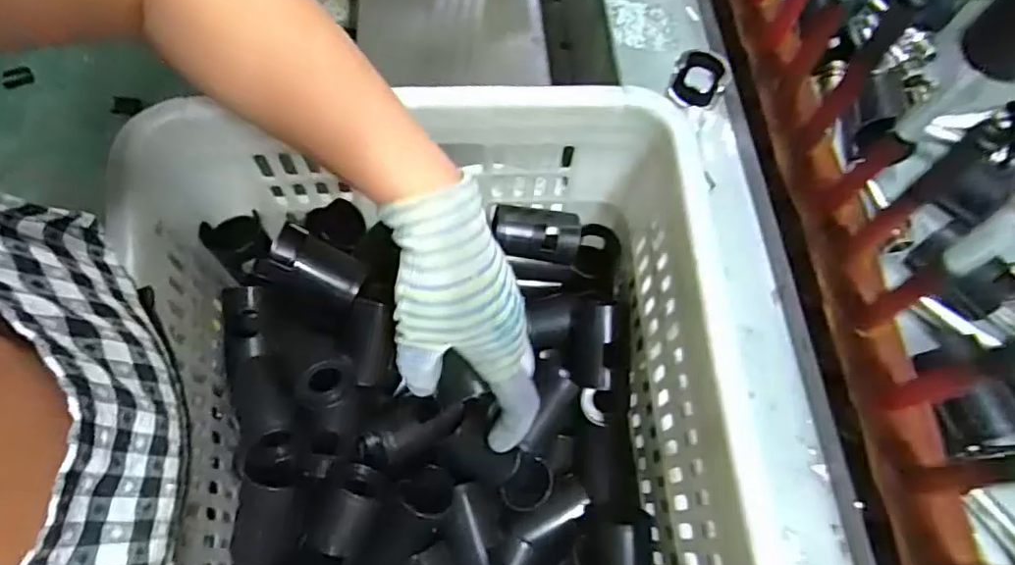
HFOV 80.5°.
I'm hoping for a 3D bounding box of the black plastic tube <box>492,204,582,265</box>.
[{"bbox_3d":[0.024,-0.040,0.490,0.069,0.037,0.035,7,71,2],"label":"black plastic tube"}]

